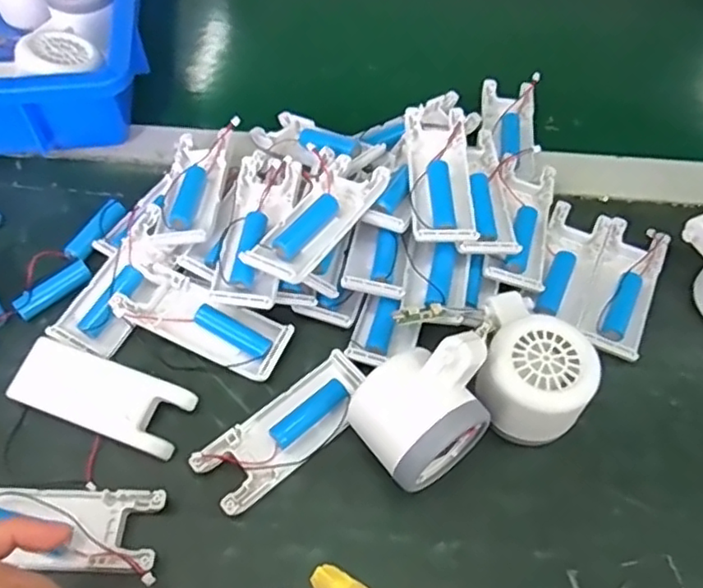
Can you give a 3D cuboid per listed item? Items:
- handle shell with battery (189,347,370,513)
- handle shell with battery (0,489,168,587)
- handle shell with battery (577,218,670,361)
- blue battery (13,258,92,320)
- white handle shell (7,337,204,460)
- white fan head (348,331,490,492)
[{"bbox_3d":[-0.035,0.075,0.362,0.105,0.014,0.039,-37,65,-21],"label":"handle shell with battery"},{"bbox_3d":[-0.151,0.121,0.330,0.108,0.011,0.042,3,58,2],"label":"handle shell with battery"},{"bbox_3d":[0.178,-0.004,0.417,0.040,0.012,0.100,22,60,13],"label":"handle shell with battery"},{"bbox_3d":[-0.193,-0.004,0.413,0.016,0.010,0.050,40,66,22],"label":"blue battery"},{"bbox_3d":[-0.144,0.058,0.367,0.101,0.012,0.040,17,59,11],"label":"white handle shell"},{"bbox_3d":[0.036,0.060,0.335,0.067,0.075,0.055,-35,64,-20],"label":"white fan head"}]

